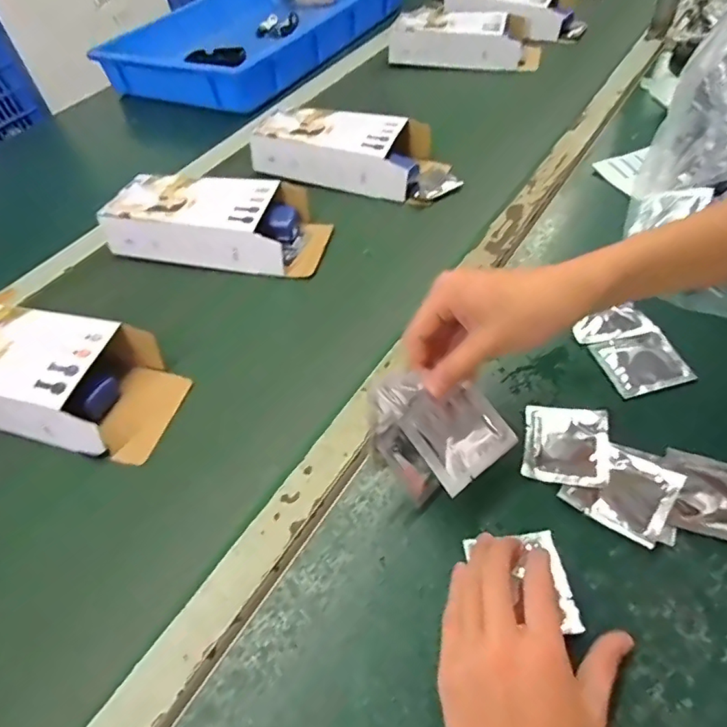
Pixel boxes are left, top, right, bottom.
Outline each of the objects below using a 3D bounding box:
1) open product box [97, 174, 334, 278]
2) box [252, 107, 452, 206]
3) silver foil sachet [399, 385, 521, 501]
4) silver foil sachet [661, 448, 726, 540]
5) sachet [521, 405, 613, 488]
[{"bbox_3d":[-0.170,-0.167,0.610,0.250,0.059,0.112,8,52,12],"label":"open product box"},{"bbox_3d":[-0.010,-0.287,0.681,0.261,0.052,0.119,12,53,14],"label":"box"},{"bbox_3d":[0.068,0.049,0.377,0.069,0.008,0.070,-35,83,-26],"label":"silver foil sachet"},{"bbox_3d":[0.263,0.099,0.383,0.067,0.005,0.062,12,53,19],"label":"silver foil sachet"},{"bbox_3d":[0.164,0.064,0.417,0.064,0.008,0.069,6,54,15],"label":"sachet"}]

